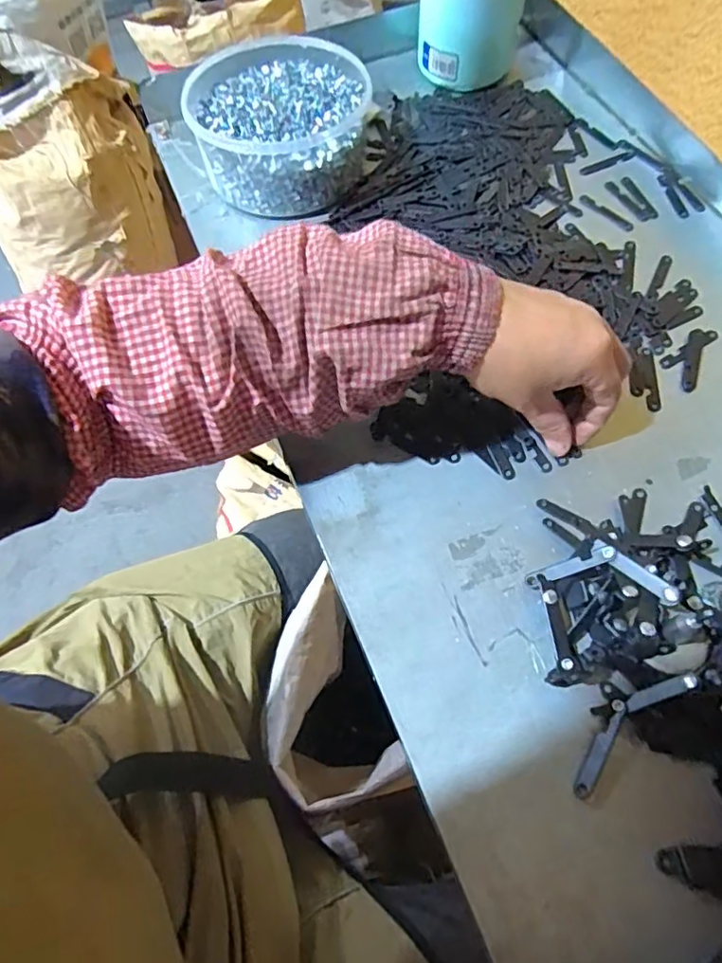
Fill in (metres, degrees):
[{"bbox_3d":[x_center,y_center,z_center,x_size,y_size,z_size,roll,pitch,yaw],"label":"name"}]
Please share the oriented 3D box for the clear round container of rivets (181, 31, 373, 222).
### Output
[{"bbox_3d":[-0.066,-0.305,0.505,0.155,0.061,0.164,-1,63,3],"label":"clear round container of rivets"}]

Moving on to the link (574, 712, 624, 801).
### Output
[{"bbox_3d":[0.122,0.140,0.303,0.009,0.005,0.047,29,68,17],"label":"link"}]

